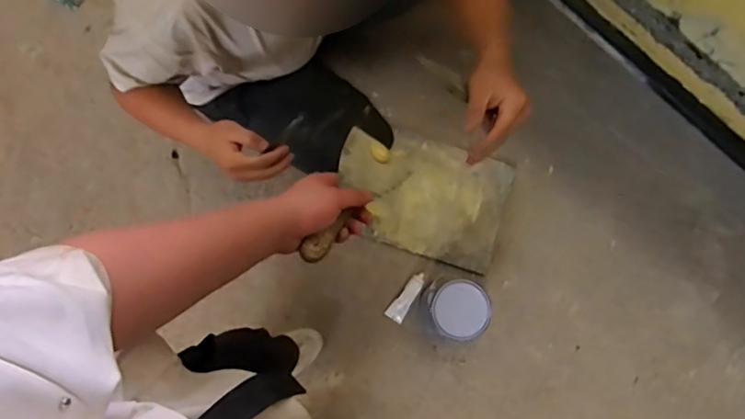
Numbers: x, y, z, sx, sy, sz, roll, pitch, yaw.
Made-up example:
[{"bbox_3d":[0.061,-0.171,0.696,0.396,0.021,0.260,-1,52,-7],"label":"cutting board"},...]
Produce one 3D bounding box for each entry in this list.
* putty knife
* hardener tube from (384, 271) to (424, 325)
[{"bbox_3d":[-0.028,-0.013,0.660,0.088,0.021,0.212,28,50,4],"label":"putty knife"},{"bbox_3d":[0.098,0.245,1.523,0.050,0.020,0.151,36,81,-1],"label":"hardener tube"}]

